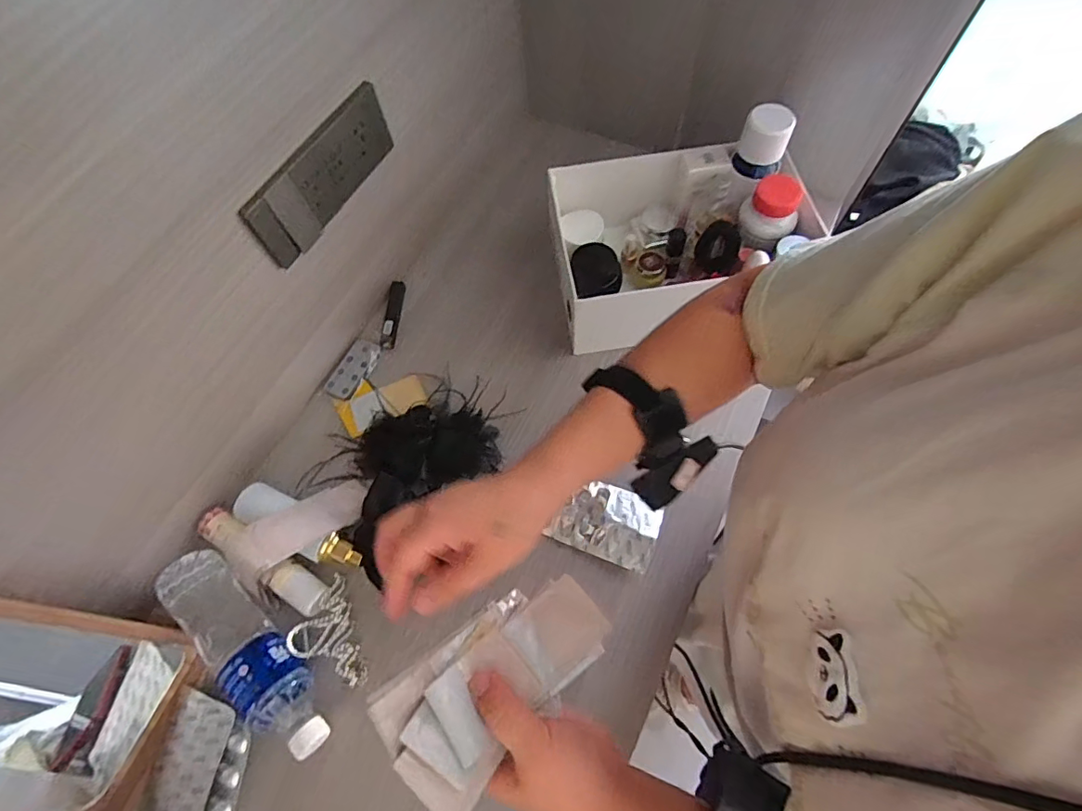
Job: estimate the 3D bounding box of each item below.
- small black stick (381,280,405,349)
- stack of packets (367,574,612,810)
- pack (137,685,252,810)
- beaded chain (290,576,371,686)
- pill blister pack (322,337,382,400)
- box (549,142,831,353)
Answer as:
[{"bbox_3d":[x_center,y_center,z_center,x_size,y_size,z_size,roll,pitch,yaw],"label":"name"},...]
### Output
[{"bbox_3d":[-0.197,-0.124,0.691,0.020,0.012,0.100,1,65,4],"label":"small black stick"},{"bbox_3d":[-0.028,0.182,0.348,0.150,0.044,0.083,-33,67,-24],"label":"stack of packets"},{"bbox_3d":[-0.309,0.333,0.455,0.101,0.011,0.134,4,76,20],"label":"pack"},{"bbox_3d":[-0.212,0.228,0.510,0.055,0.027,0.103,-20,65,-6],"label":"beaded chain"},{"bbox_3d":[-0.237,-0.048,0.658,0.050,0.006,0.085,15,66,19],"label":"pill blister pack"},{"bbox_3d":[0.169,-0.196,0.640,0.292,0.108,0.212,-6,65,0],"label":"box"}]

